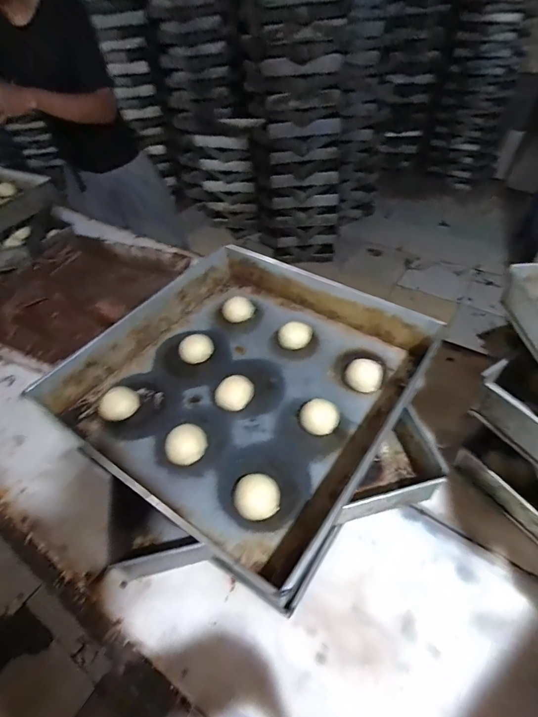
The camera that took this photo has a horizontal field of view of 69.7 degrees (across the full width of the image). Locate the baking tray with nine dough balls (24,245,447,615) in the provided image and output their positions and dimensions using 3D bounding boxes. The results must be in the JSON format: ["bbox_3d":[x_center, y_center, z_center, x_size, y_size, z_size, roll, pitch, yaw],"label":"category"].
[{"bbox_3d":[-0.027,0.018,0.553,0.412,0.076,0.421,25,53,26],"label":"baking tray with nine dough balls"}]

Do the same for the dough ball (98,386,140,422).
[{"bbox_3d":[-0.214,0.060,0.546,0.052,0.033,0.041,-30,51,-22],"label":"dough ball"}]

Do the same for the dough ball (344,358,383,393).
[{"bbox_3d":[0.136,0.027,0.555,0.050,0.035,0.046,-2,46,3],"label":"dough ball"}]

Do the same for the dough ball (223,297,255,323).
[{"bbox_3d":[-0.052,-0.085,0.673,0.053,0.027,0.053,-2,46,3],"label":"dough ball"}]

